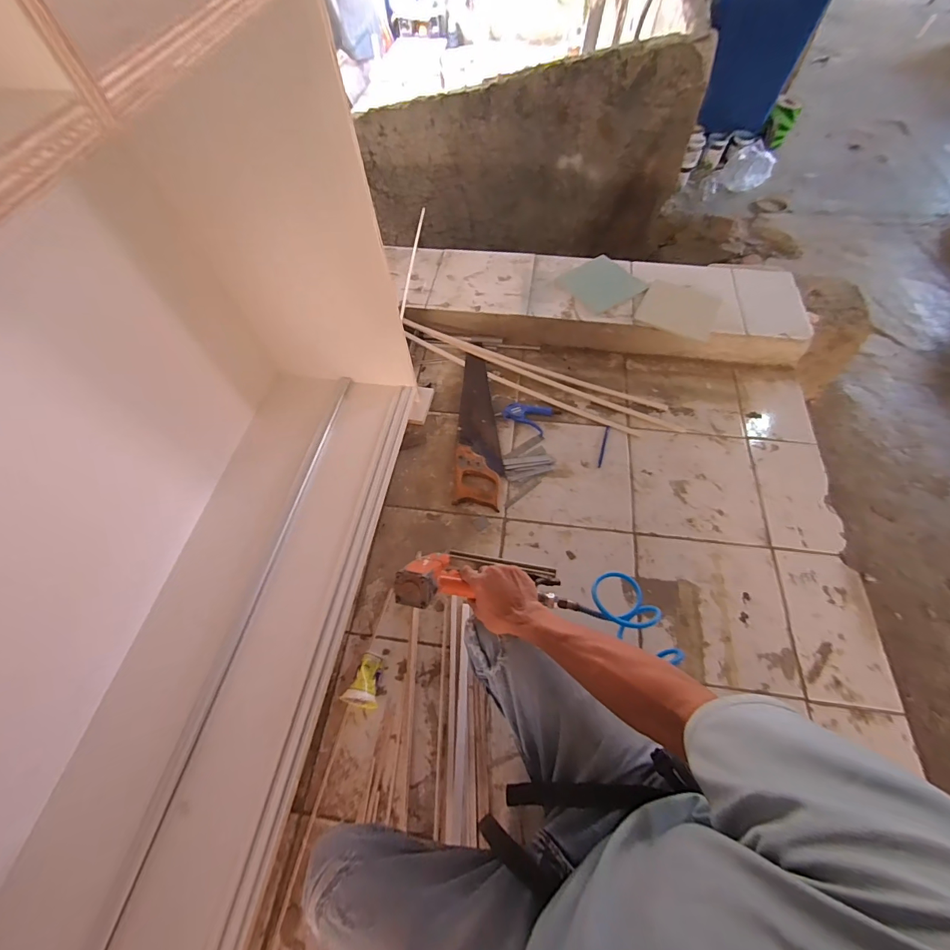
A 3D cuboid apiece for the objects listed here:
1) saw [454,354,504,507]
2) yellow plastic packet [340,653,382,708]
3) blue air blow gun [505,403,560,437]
[{"bbox_3d":[0.015,-0.141,1.092,0.116,0.026,0.484,1,61,2],"label":"saw"},{"bbox_3d":[-0.217,0.397,0.791,0.066,0.052,0.096,3,61,3],"label":"yellow plastic packet"},{"bbox_3d":[0.152,-0.171,1.109,0.126,0.018,0.098,31,67,17],"label":"blue air blow gun"}]

